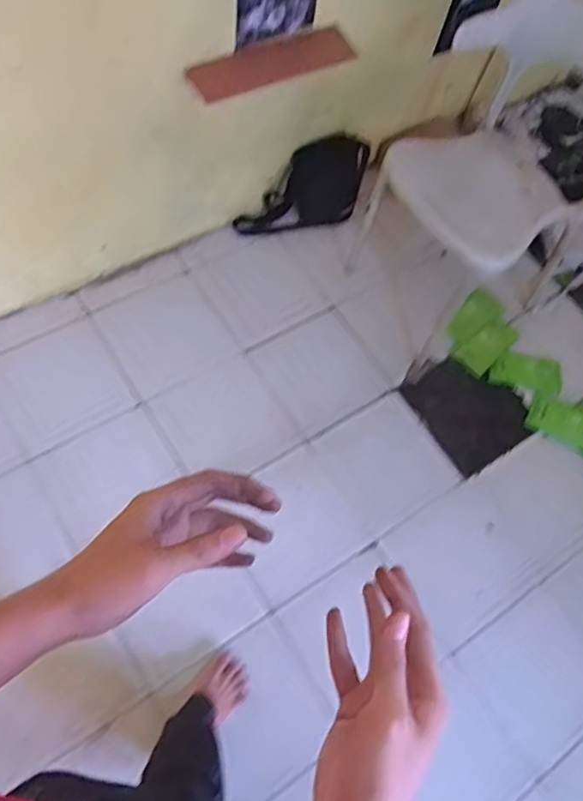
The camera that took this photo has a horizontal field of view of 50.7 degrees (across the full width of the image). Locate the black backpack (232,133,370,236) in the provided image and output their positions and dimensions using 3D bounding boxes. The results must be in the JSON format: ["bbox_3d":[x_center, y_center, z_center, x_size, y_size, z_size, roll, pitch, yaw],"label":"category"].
[{"bbox_3d":[0.046,-0.607,1.805,0.436,0.205,0.153,-29,72,-17],"label":"black backpack"}]

